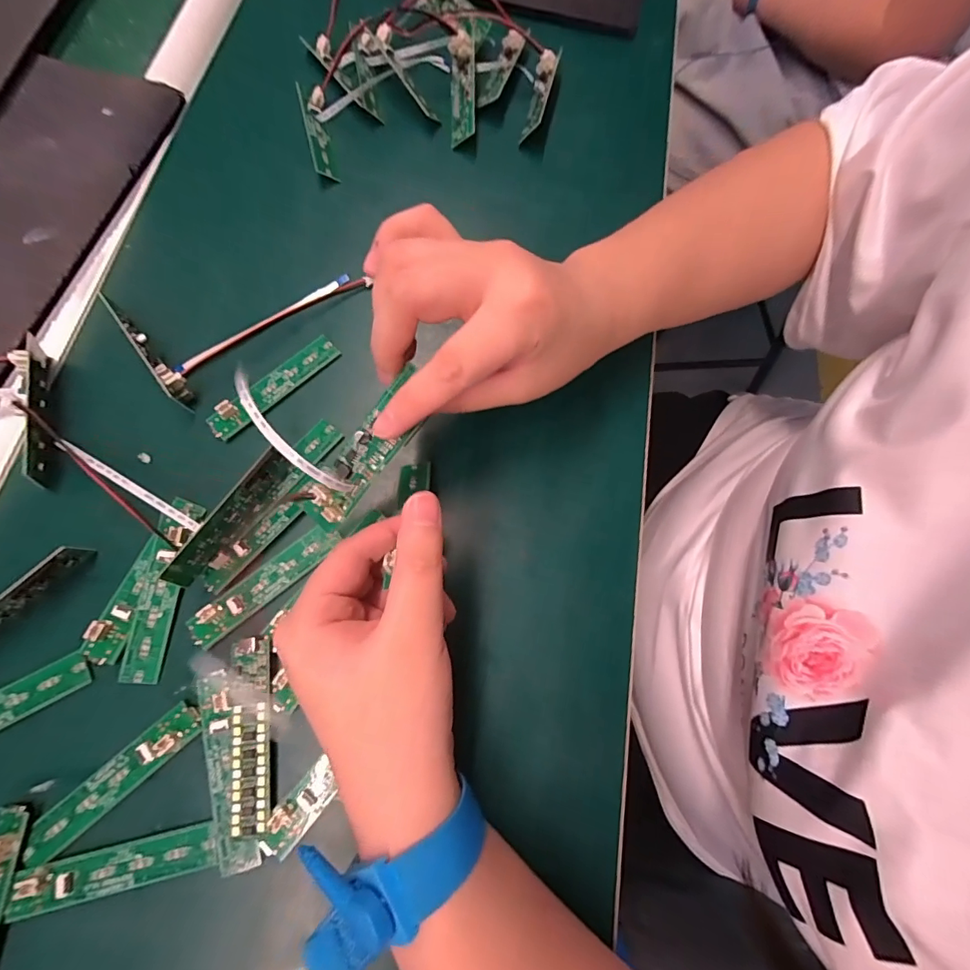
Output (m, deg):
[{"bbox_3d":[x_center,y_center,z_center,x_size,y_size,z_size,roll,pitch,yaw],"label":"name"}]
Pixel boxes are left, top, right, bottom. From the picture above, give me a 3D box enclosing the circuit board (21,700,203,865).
[{"bbox_3d":[-0.167,0.132,0.200,0.080,0.006,0.017,-40,79,-12],"label":"circuit board"}]

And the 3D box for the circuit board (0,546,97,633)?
[{"bbox_3d":[-0.229,0.059,0.211,0.008,0.022,0.078,44,77,10],"label":"circuit board"}]

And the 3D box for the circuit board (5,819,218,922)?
[{"bbox_3d":[-0.159,0.166,0.193,0.079,0.007,0.018,-10,75,-5],"label":"circuit board"}]

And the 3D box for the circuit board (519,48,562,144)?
[{"bbox_3d":[0.040,-0.286,0.325,0.014,0.016,0.080,14,74,2],"label":"circuit board"}]

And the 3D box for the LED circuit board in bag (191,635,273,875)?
[{"bbox_3d":[-0.116,0.122,0.206,0.034,0.006,0.094,-8,75,-4],"label":"LED circuit board in bag"}]

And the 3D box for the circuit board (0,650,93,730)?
[{"bbox_3d":[-0.228,0.105,0.204,0.082,0.007,0.017,-29,77,-10],"label":"circuit board"}]

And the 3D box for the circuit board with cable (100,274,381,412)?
[{"bbox_3d":[-0.143,-0.110,0.266,0.130,0.024,0.066,-41,79,-12],"label":"circuit board with cable"}]

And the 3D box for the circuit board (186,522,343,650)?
[{"bbox_3d":[-0.112,0.050,0.228,0.081,0.006,0.019,-39,79,-12],"label":"circuit board"}]

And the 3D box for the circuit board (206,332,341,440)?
[{"bbox_3d":[-0.123,-0.059,0.259,0.019,0.009,0.083,43,77,10],"label":"circuit board"}]

